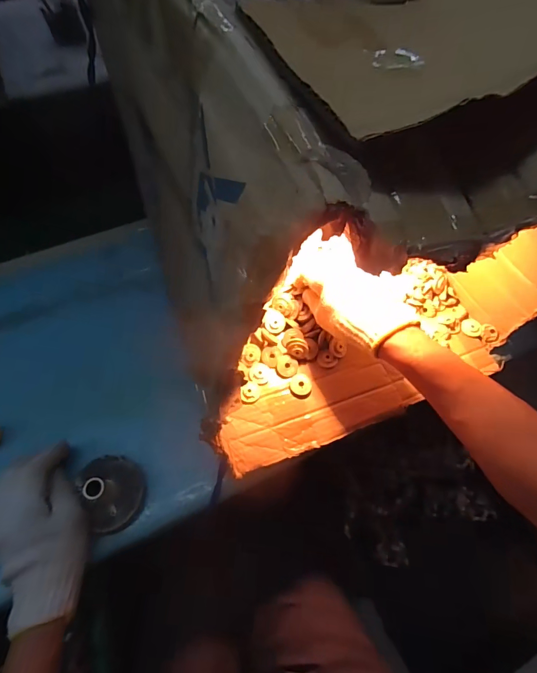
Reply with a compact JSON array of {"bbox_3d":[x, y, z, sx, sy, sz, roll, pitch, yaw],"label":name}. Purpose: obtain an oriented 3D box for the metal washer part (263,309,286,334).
[{"bbox_3d":[0.008,-0.020,0.507,0.029,0.007,0.031,1,84,-10],"label":"metal washer part"}]

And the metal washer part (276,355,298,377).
[{"bbox_3d":[0.024,0.038,0.490,0.026,0.006,0.027,6,62,2],"label":"metal washer part"}]

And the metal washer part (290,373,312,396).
[{"bbox_3d":[0.041,0.059,0.483,0.026,0.005,0.029,6,62,2],"label":"metal washer part"}]

